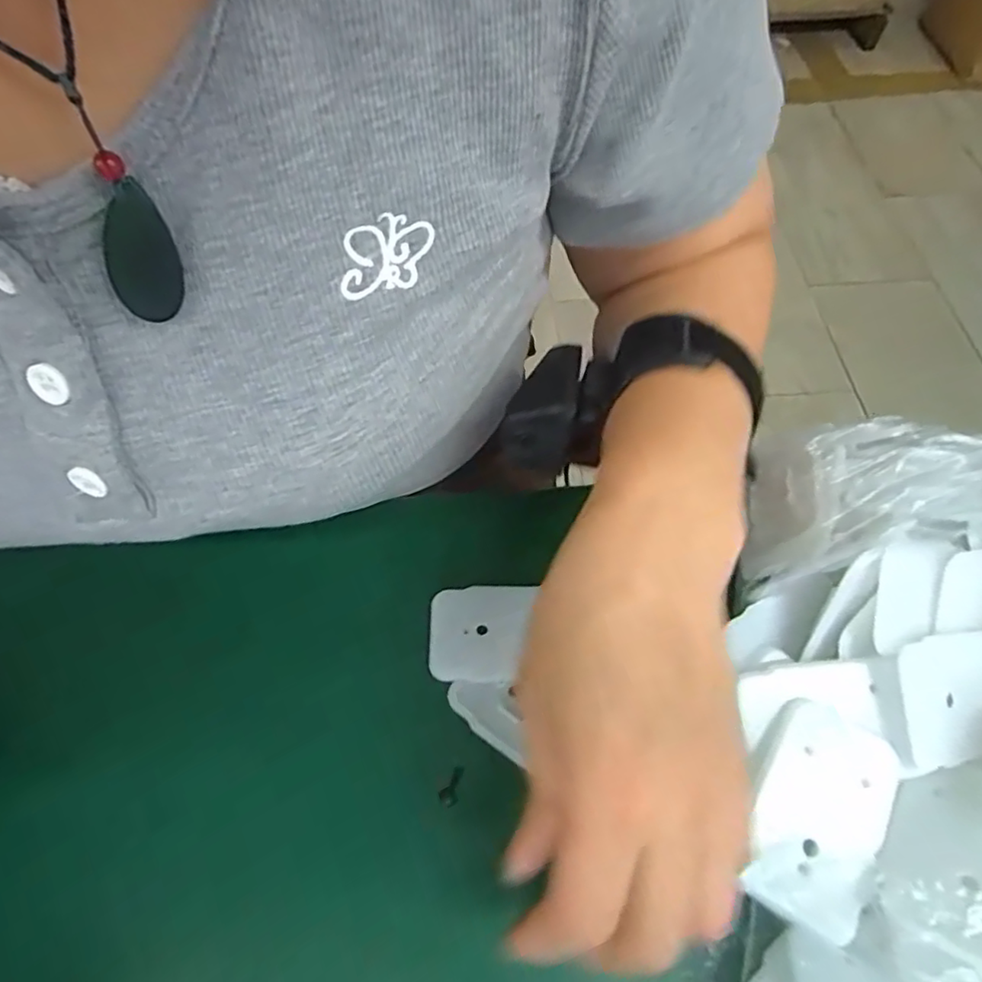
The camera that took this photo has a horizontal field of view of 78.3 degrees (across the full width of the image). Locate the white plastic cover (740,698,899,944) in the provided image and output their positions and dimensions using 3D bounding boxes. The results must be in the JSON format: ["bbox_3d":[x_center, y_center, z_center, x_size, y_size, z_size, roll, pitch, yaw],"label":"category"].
[{"bbox_3d":[0.112,0.110,0.206,0.042,0.007,0.066,29,64,16],"label":"white plastic cover"}]

